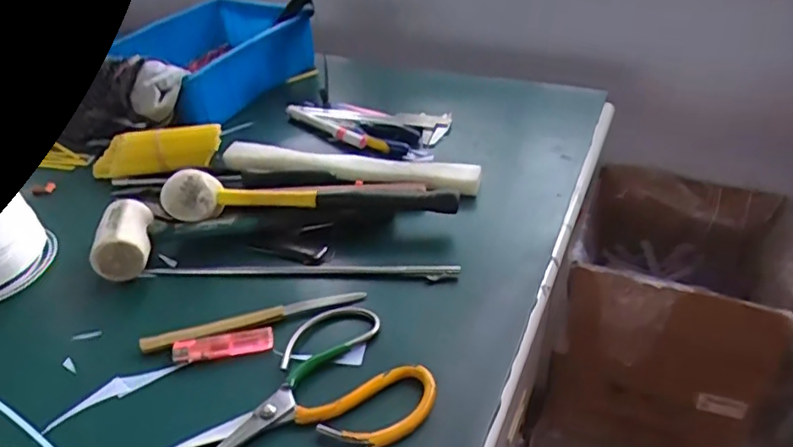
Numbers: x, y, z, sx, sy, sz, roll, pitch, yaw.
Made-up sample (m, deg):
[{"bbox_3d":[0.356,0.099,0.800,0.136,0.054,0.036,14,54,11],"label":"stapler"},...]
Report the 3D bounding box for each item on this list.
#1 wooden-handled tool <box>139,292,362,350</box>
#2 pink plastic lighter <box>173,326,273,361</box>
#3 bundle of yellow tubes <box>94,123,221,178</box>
[{"bbox_3d":[-0.119,0.079,0.486,0.184,0.010,0.016,-13,37,-12],"label":"wooden-handled tool"},{"bbox_3d":[-0.139,0.097,0.462,0.077,0.008,0.021,-9,37,-8],"label":"pink plastic lighter"},{"bbox_3d":[-0.284,-0.085,0.673,0.157,0.048,0.048,0,37,4],"label":"bundle of yellow tubes"}]

